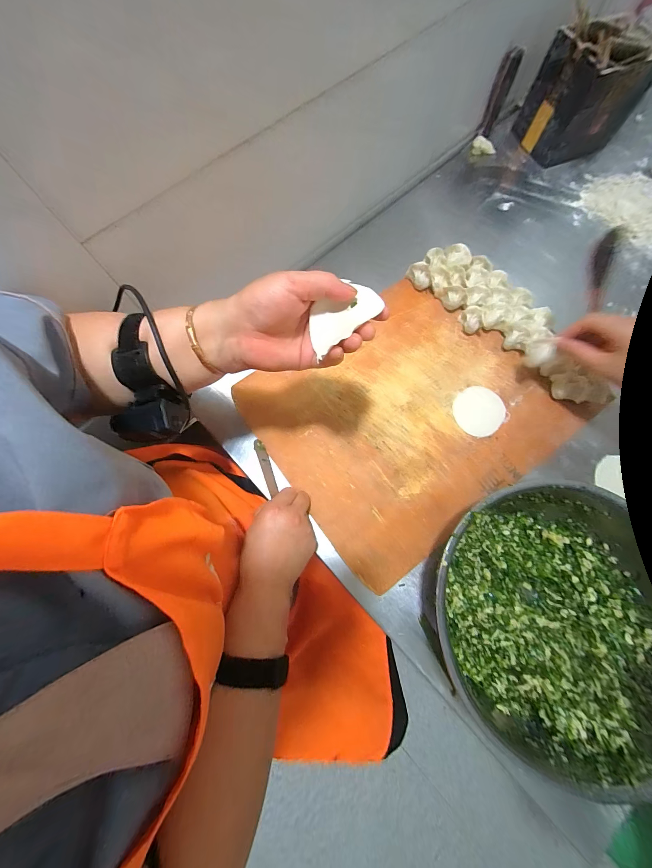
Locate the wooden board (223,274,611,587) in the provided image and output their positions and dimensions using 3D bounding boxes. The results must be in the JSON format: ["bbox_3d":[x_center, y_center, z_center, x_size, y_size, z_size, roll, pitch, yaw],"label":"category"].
[{"bbox_3d":[0.121,-0.033,0.456,0.404,0.015,0.346,-36,77,-9],"label":"wooden board"}]

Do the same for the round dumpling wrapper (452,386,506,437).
[{"bbox_3d":[0.232,-0.036,0.456,0.072,0.004,0.077,0,74,1],"label":"round dumpling wrapper"}]

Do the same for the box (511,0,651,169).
[{"bbox_3d":[0.471,-0.623,0.549,0.158,0.158,0.133,-25,76,-7],"label":"box"}]

